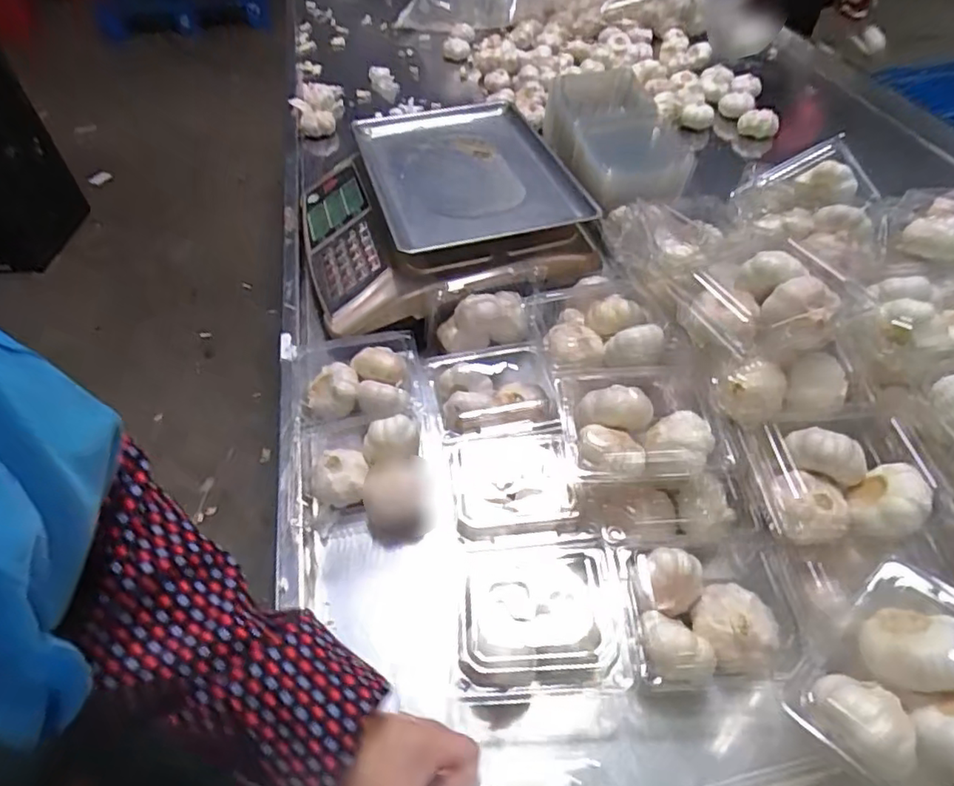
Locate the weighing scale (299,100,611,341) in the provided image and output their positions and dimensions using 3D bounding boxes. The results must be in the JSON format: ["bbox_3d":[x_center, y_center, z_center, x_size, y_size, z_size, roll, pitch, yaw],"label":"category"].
[{"bbox_3d":[-0.058,-0.243,0.773,0.330,0.091,0.384,-12,50,-10],"label":"weighing scale"}]

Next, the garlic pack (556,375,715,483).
[{"bbox_3d":[0.134,0.035,0.526,0.112,0.075,0.114,-4,49,-2],"label":"garlic pack"}]

